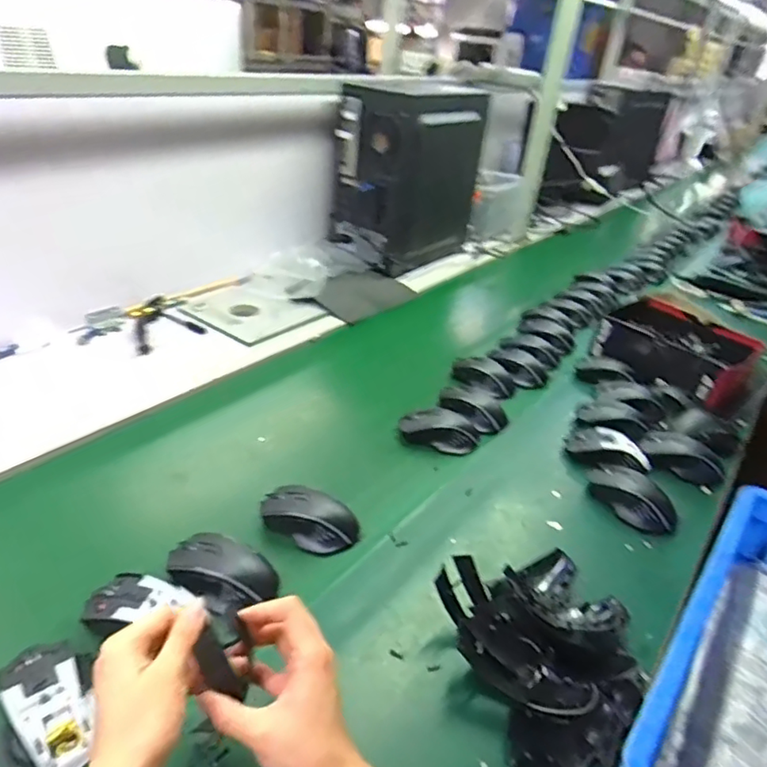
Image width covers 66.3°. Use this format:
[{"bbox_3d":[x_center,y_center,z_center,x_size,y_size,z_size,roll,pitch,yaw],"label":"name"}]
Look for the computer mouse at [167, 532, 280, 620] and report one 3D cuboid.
[{"bbox_3d":[-0.167,0.196,0.604,0.110,0.043,0.074,21,34,21],"label":"computer mouse"}]

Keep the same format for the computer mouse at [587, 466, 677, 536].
[{"bbox_3d":[0.327,0.148,0.775,0.062,0.036,0.123,-21,42,-38],"label":"computer mouse"}]

